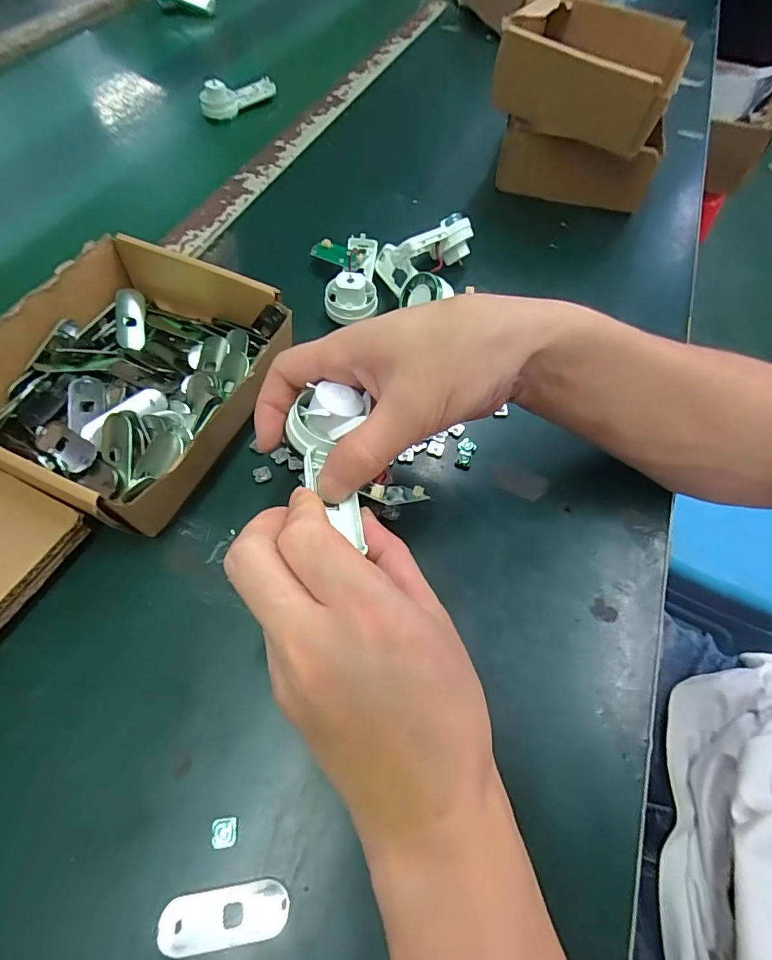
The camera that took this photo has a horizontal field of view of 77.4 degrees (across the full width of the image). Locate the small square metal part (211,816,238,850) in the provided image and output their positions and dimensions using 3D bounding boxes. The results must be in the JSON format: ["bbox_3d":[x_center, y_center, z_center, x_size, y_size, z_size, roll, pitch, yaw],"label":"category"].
[{"bbox_3d":[-0.069,0.150,0.204,0.010,0.004,0.011,-4,60,-6],"label":"small square metal part"}]

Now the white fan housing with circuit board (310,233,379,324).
[{"bbox_3d":[-0.032,-0.161,0.376,0.050,0.025,0.089,1,59,-3],"label":"white fan housing with circuit board"}]

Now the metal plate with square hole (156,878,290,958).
[{"bbox_3d":[-0.064,0.173,0.191,0.049,0.004,0.018,-6,60,-6],"label":"metal plate with square hole"}]

